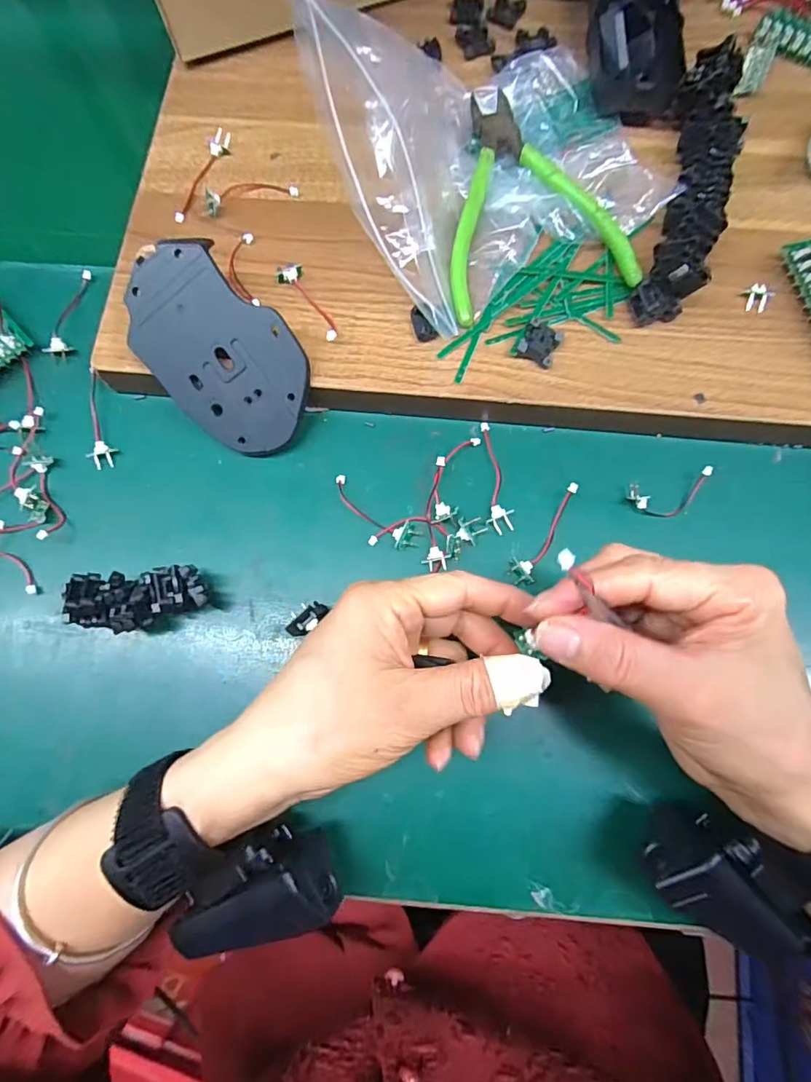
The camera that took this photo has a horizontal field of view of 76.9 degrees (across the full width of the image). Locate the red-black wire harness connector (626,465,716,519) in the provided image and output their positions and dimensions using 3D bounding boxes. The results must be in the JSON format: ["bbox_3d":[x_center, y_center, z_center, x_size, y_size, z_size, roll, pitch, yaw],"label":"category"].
[{"bbox_3d":[0.149,-0.026,0.284,0.045,0.010,0.022,-12,77,-2],"label":"red-black wire harness connector"}]

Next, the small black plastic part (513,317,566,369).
[{"bbox_3d":[0.074,-0.108,0.280,0.021,0.008,0.022,25,78,7],"label":"small black plastic part"}]

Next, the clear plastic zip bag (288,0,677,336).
[{"bbox_3d":[0.052,-0.221,0.278,0.176,0.055,0.177,-32,78,-6],"label":"clear plastic zip bag"}]

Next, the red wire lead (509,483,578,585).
[{"bbox_3d":[0.077,-0.004,0.280,0.015,0.012,0.061,32,79,8],"label":"red wire lead"}]

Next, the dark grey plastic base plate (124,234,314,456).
[{"bbox_3d":[-0.099,-0.100,0.274,0.071,0.004,0.109,-41,103,11],"label":"dark grey plastic base plate"}]

